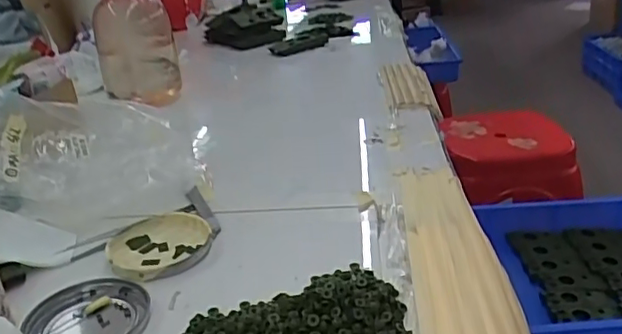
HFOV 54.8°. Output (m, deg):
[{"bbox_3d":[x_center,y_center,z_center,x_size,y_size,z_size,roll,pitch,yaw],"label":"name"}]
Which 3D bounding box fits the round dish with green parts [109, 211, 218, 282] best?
[{"bbox_3d":[-0.120,0.061,0.473,0.079,0.009,0.087,1,25,13],"label":"round dish with green parts"}]

